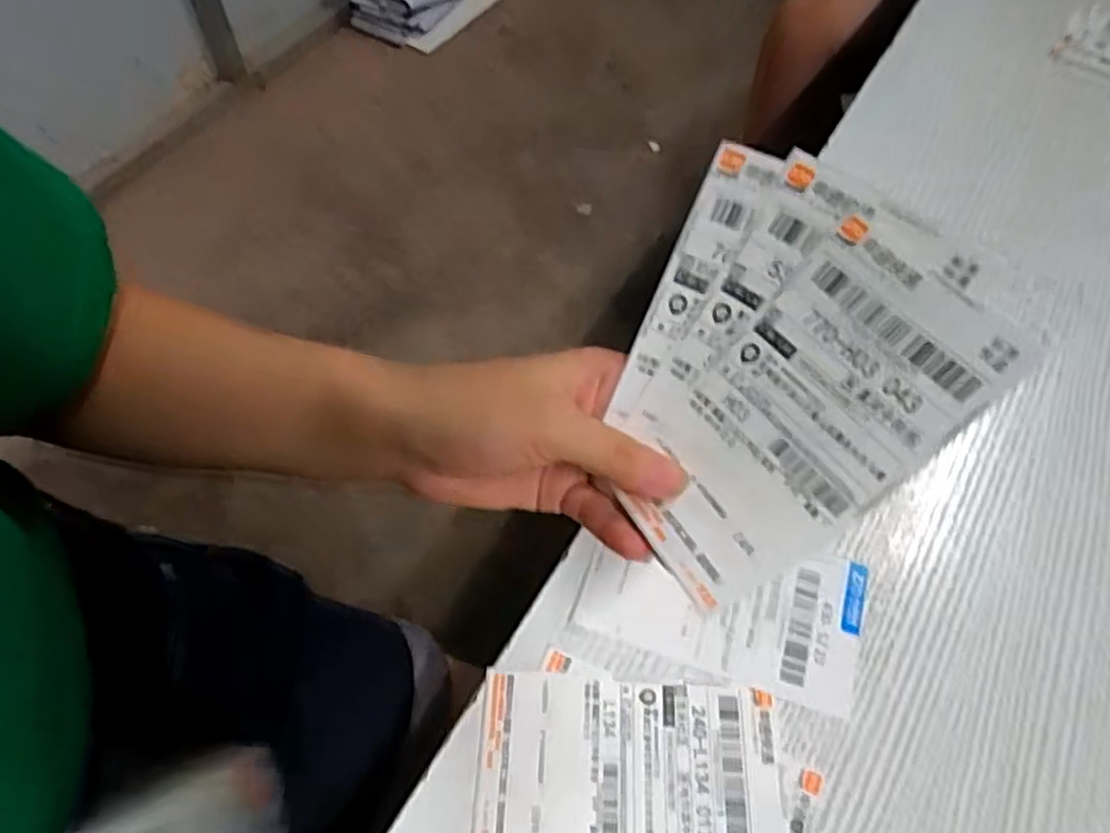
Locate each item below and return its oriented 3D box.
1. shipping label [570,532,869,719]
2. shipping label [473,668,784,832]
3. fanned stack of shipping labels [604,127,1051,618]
[{"bbox_3d":[0.080,0.088,0.350,0.130,0.007,0.070,14,59,8],"label":"shipping label"},{"bbox_3d":[0.032,0.150,0.314,0.126,0.004,0.072,2,58,1],"label":"shipping label"},{"bbox_3d":[0.072,-0.012,0.248,0.111,0.022,0.135,39,104,25],"label":"fanned stack of shipping labels"}]

